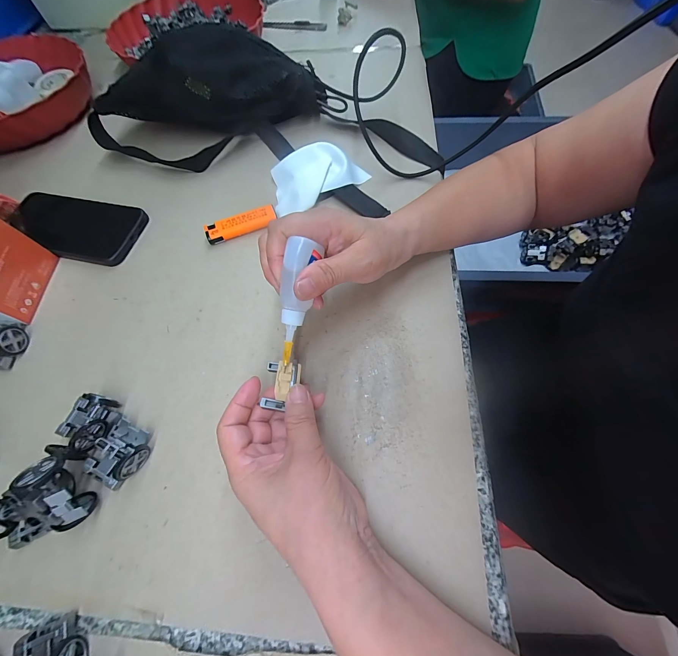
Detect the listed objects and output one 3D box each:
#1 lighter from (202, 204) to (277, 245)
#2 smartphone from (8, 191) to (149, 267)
[{"bbox_3d":[-0.110,-0.117,0.331,0.079,0.015,0.022,-20,66,-6],"label":"lighter"},{"bbox_3d":[-0.314,-0.120,0.345,0.172,0.010,0.079,12,67,9],"label":"smartphone"}]

